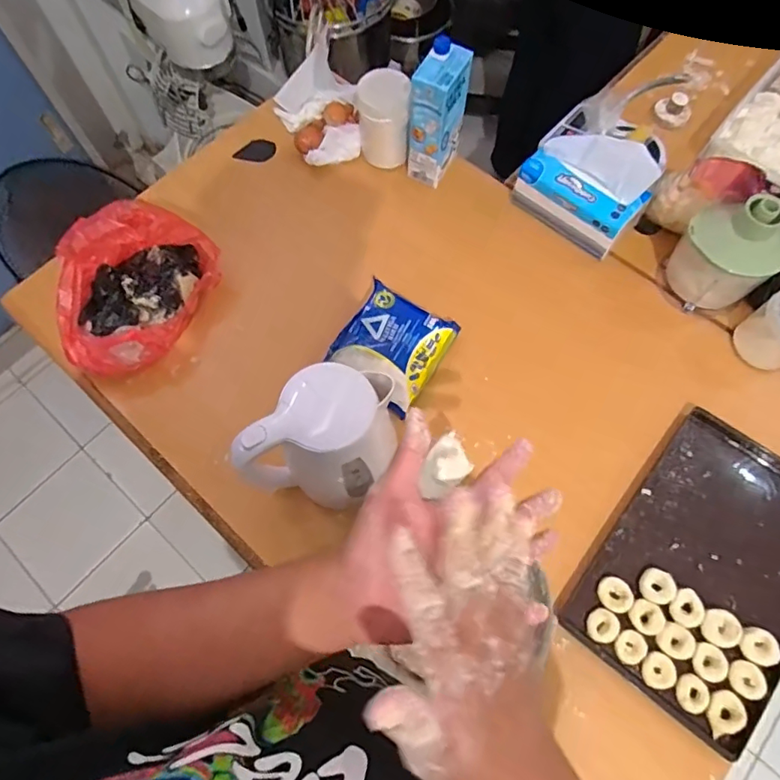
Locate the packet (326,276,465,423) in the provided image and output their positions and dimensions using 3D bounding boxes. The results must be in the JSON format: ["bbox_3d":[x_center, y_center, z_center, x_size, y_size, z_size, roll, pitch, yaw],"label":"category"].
[{"bbox_3d":[0.002,-0.069,0.777,0.145,0.039,0.164,30,72,12],"label":"packet"}]

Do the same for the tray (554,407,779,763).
[{"bbox_3d":[0.415,0.223,0.682,0.243,0.026,0.363,38,74,14],"label":"tray"}]

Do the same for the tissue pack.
[{"bbox_3d":[0.307,-0.323,0.839,0.187,0.113,0.120,38,74,14],"label":"tissue pack"}]

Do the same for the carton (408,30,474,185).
[{"bbox_3d":[0.074,-0.431,0.840,0.068,0.186,0.089,21,71,9],"label":"carton"}]

